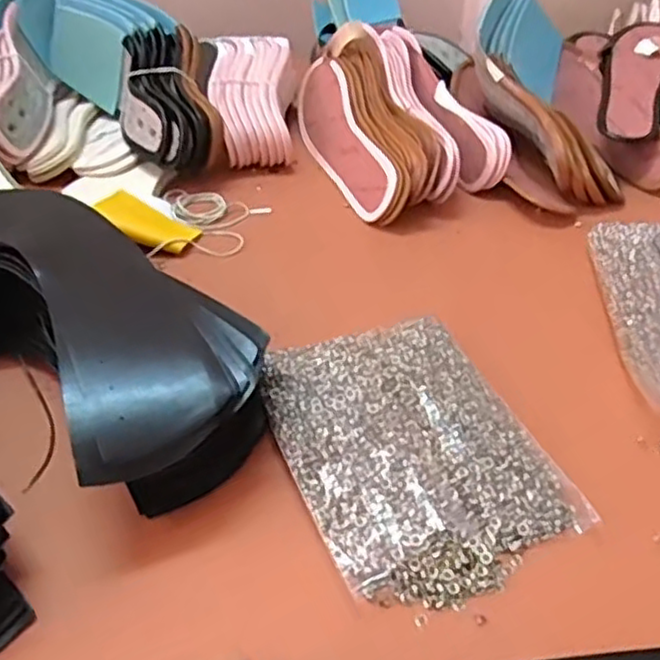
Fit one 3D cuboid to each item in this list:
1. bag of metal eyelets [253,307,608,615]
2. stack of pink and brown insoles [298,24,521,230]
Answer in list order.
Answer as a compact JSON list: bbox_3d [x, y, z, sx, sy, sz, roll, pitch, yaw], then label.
[{"bbox_3d":[0.046,0.062,0.389,0.134,0.032,0.169,-16,44,-18],"label":"bag of metal eyelets"},{"bbox_3d":[0.050,-0.204,0.660,0.137,0.087,0.237,-18,44,-20],"label":"stack of pink and brown insoles"}]

